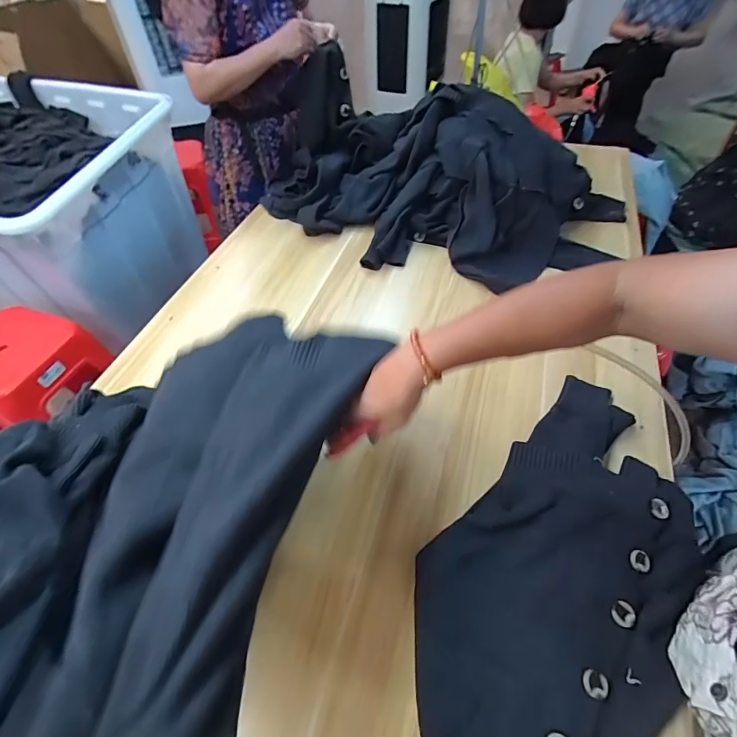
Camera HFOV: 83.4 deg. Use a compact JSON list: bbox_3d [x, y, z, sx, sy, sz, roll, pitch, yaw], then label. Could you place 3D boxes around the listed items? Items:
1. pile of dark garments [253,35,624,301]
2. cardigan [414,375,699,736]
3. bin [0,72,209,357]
[{"bbox_3d":[0.167,-0.479,1.028,0.865,0.263,0.493,20,55,17],"label":"pile of dark garments"},{"bbox_3d":[0.246,0.257,0.535,0.273,0.036,0.612,29,58,23],"label":"cardigan"},{"bbox_3d":[-1.152,-0.542,1.450,0.906,0.583,0.770,17,54,15],"label":"bin"}]

